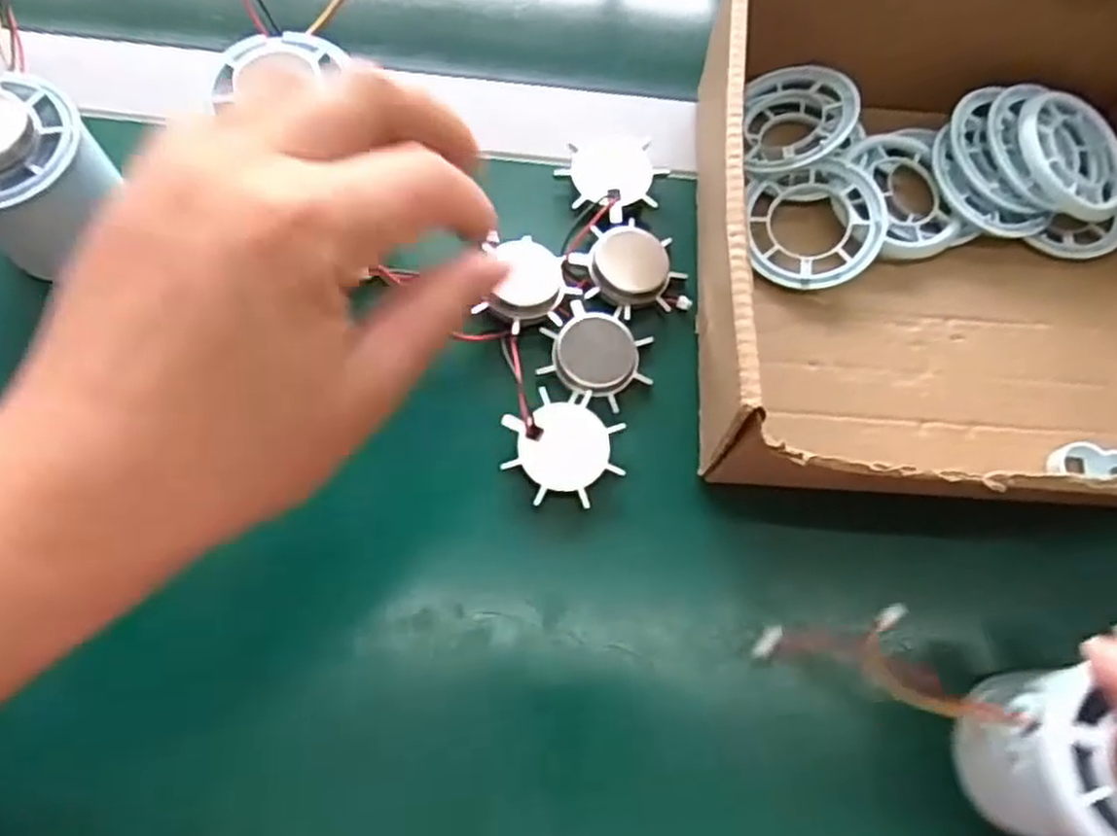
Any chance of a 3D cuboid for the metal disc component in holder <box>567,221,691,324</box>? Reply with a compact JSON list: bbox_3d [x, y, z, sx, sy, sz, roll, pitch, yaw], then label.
[{"bbox_3d":[0.028,-0.060,0.304,0.040,0.006,0.040,-17,71,-9],"label":"metal disc component in holder"}]

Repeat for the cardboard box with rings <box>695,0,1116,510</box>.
[{"bbox_3d":[0.155,-0.065,0.283,0.197,0.073,0.206,4,69,-1],"label":"cardboard box with rings"}]

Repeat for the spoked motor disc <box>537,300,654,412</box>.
[{"bbox_3d":[0.014,-0.025,0.292,0.039,0.008,0.041,1,69,-2],"label":"spoked motor disc"}]

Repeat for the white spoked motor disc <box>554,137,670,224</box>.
[{"bbox_3d":[0.023,-0.099,0.316,0.041,0.005,0.037,-20,72,-10],"label":"white spoked motor disc"}]

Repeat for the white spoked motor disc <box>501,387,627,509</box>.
[{"bbox_3d":[0.002,0.010,0.276,0.041,0.004,0.041,-41,76,-16],"label":"white spoked motor disc"}]

